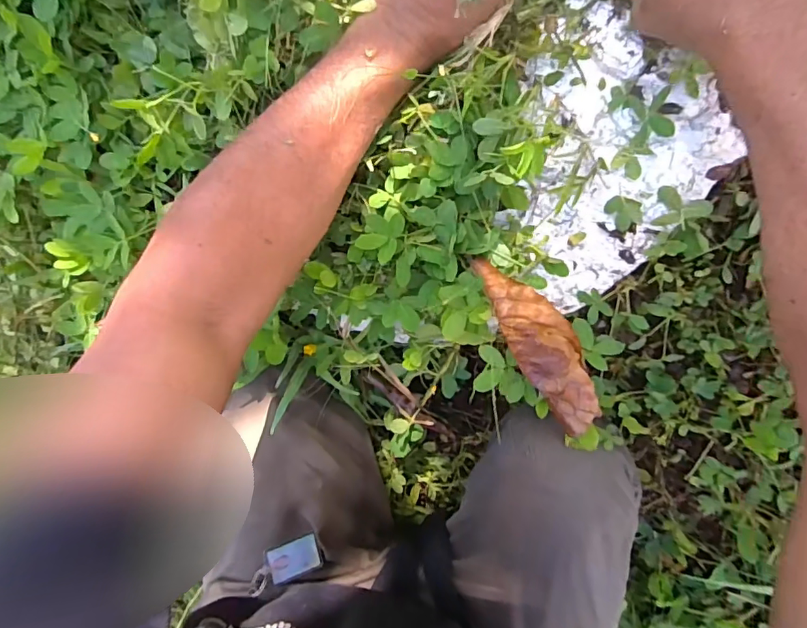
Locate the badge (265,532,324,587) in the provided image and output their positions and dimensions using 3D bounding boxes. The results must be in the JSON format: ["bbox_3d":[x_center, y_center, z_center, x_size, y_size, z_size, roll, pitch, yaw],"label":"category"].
[{"bbox_3d":[-0.112,0.252,0.513,0.056,0.005,0.039,-12,90,-28],"label":"badge"}]

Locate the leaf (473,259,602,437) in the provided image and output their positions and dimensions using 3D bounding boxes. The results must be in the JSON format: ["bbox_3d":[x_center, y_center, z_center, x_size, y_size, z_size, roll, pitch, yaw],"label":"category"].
[{"bbox_3d":[0.099,0.020,0.361,0.043,0.031,0.140,-31,82,-1],"label":"leaf"}]

